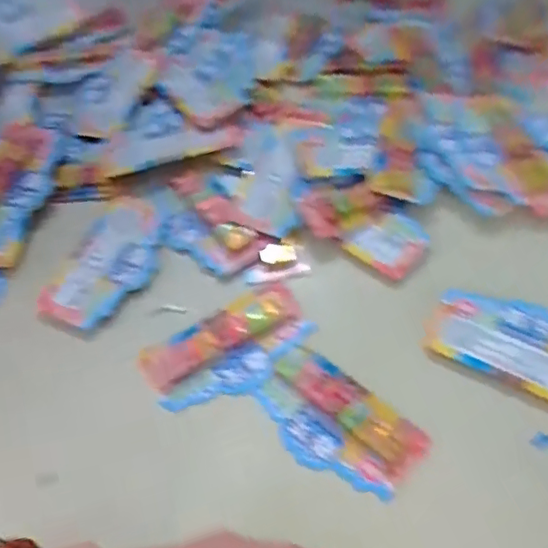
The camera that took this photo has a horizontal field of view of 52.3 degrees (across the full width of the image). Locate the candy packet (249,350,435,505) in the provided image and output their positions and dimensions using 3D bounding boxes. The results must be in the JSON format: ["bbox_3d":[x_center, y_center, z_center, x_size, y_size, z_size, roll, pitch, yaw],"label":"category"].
[{"bbox_3d":[0.049,0.115,0.441,0.131,0.012,0.078,36,68,23],"label":"candy packet"}]

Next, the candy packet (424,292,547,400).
[{"bbox_3d":[0.209,0.060,0.468,0.150,0.029,0.078,24,63,17],"label":"candy packet"}]

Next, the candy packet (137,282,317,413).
[{"bbox_3d":[-0.037,0.067,0.486,0.145,0.010,0.078,-29,61,-13],"label":"candy packet"}]

